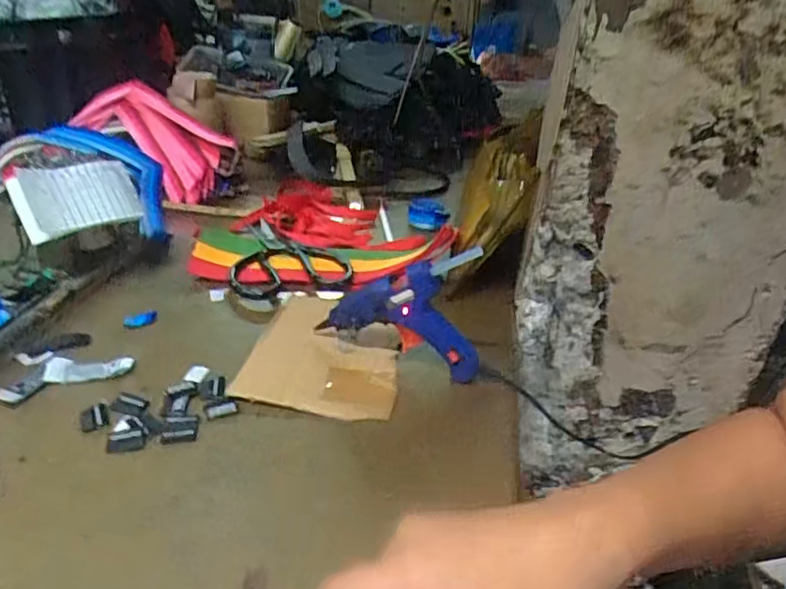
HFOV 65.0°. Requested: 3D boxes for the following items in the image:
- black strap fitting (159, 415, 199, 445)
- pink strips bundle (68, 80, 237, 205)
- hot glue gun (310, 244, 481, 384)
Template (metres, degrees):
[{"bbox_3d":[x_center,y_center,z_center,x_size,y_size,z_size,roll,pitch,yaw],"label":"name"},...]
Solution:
[{"bbox_3d":[-0.154,0.096,0.445,0.024,0.004,0.027,1,28,-8],"label":"black strap fitting"},{"bbox_3d":[-0.333,-0.223,0.863,0.262,0.072,0.103,38,40,22],"label":"pink strips bundle"},{"bbox_3d":[0.009,0.008,0.515,0.133,0.111,0.027,11,29,11],"label":"hot glue gun"}]

